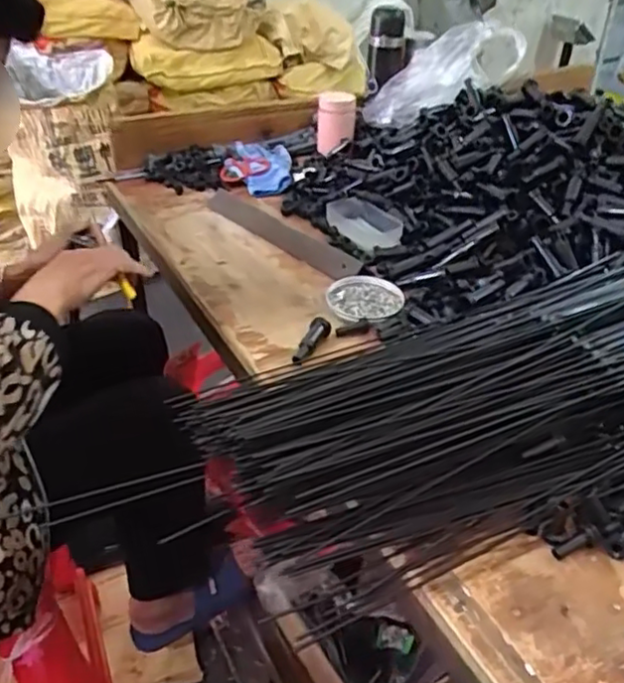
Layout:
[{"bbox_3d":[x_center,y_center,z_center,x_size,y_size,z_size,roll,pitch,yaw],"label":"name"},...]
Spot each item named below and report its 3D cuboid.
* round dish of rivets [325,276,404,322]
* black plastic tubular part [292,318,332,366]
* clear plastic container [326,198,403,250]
[{"bbox_3d":[0.063,-0.054,0.792,0.089,0.009,0.092,3,35,2],"label":"round dish of rivets"},{"bbox_3d":[0.001,-0.003,0.712,0.017,0.019,0.074,15,37,19],"label":"black plastic tubular part"},{"bbox_3d":[0.074,-0.165,0.927,0.068,0.022,0.139,-34,45,-9],"label":"clear plastic container"}]

